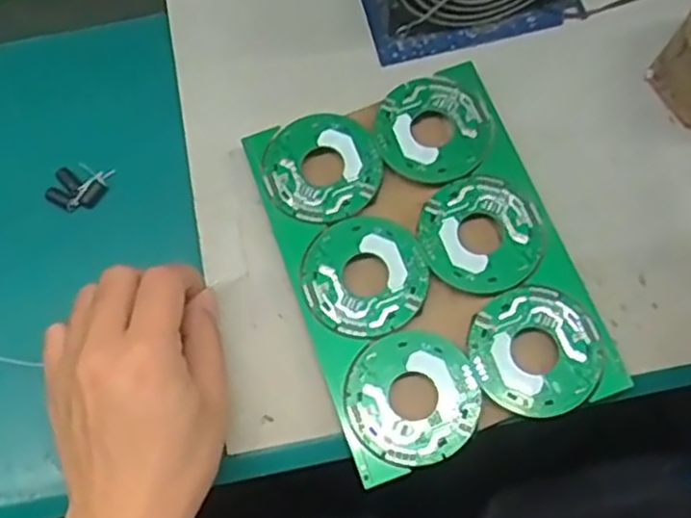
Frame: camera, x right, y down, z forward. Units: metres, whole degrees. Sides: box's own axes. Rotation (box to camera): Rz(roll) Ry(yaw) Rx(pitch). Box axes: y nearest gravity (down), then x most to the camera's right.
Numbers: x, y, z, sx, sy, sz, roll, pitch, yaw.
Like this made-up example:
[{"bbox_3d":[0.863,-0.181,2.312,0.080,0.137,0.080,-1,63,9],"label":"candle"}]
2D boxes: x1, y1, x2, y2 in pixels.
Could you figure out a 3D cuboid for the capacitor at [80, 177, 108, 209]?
[{"bbox_3d":[-0.152,-0.040,0.441,0.008,0.007,0.019,35,75,14],"label":"capacitor"}]

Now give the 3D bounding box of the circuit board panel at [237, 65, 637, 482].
[{"bbox_3d":[0.043,-0.002,0.409,0.145,0.006,0.208,-20,72,-3],"label":"circuit board panel"}]

